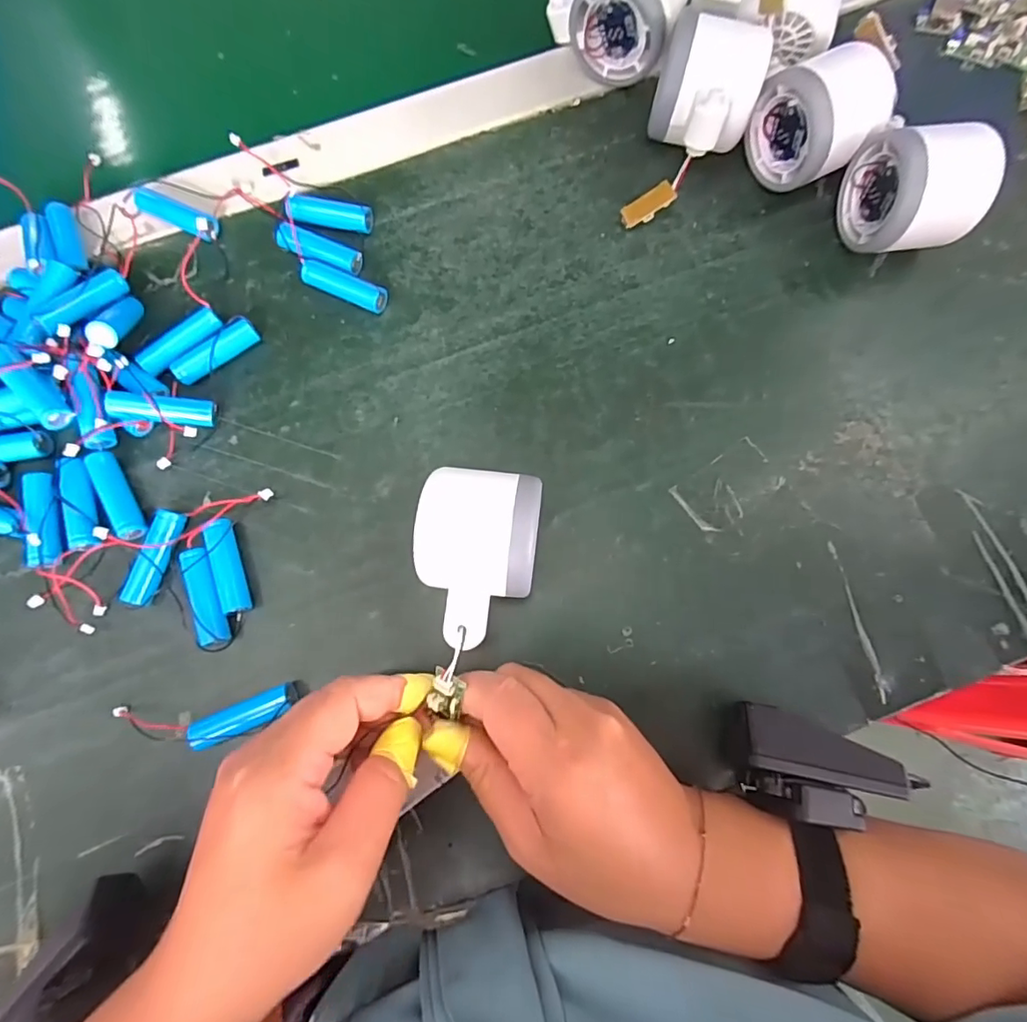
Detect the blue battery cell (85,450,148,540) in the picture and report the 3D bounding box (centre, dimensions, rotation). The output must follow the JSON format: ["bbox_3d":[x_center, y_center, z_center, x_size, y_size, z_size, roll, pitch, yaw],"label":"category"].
[{"bbox_3d":[-0.215,-0.007,0.285,0.012,0.013,0.051,-30,80,-5],"label":"blue battery cell"}]

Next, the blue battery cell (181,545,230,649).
[{"bbox_3d":[-0.159,0.045,0.275,0.014,0.015,0.050,-21,79,-4],"label":"blue battery cell"}]

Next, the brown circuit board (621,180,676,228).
[{"bbox_3d":[0.081,-0.185,0.318,0.032,0.005,0.014,-28,79,15],"label":"brown circuit board"}]

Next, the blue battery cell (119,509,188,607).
[{"bbox_3d":[-0.189,0.025,0.279,0.012,0.015,0.050,14,79,3],"label":"blue battery cell"}]

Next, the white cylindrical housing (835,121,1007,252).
[{"bbox_3d":[0.227,-0.180,0.299,0.060,0.059,0.060,0,79,0],"label":"white cylindrical housing"}]

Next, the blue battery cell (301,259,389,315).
[{"bbox_3d":[-0.100,-0.132,0.312,0.048,0.015,0.015,19,80,4],"label":"blue battery cell"}]

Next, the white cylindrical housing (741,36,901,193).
[{"bbox_3d":[0.177,-0.227,0.308,0.056,0.060,0.056,-28,80,-5],"label":"white cylindrical housing"}]

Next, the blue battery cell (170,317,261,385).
[{"bbox_3d":[-0.170,-0.090,0.303,0.050,0.015,0.014,-37,81,-6],"label":"blue battery cell"}]

